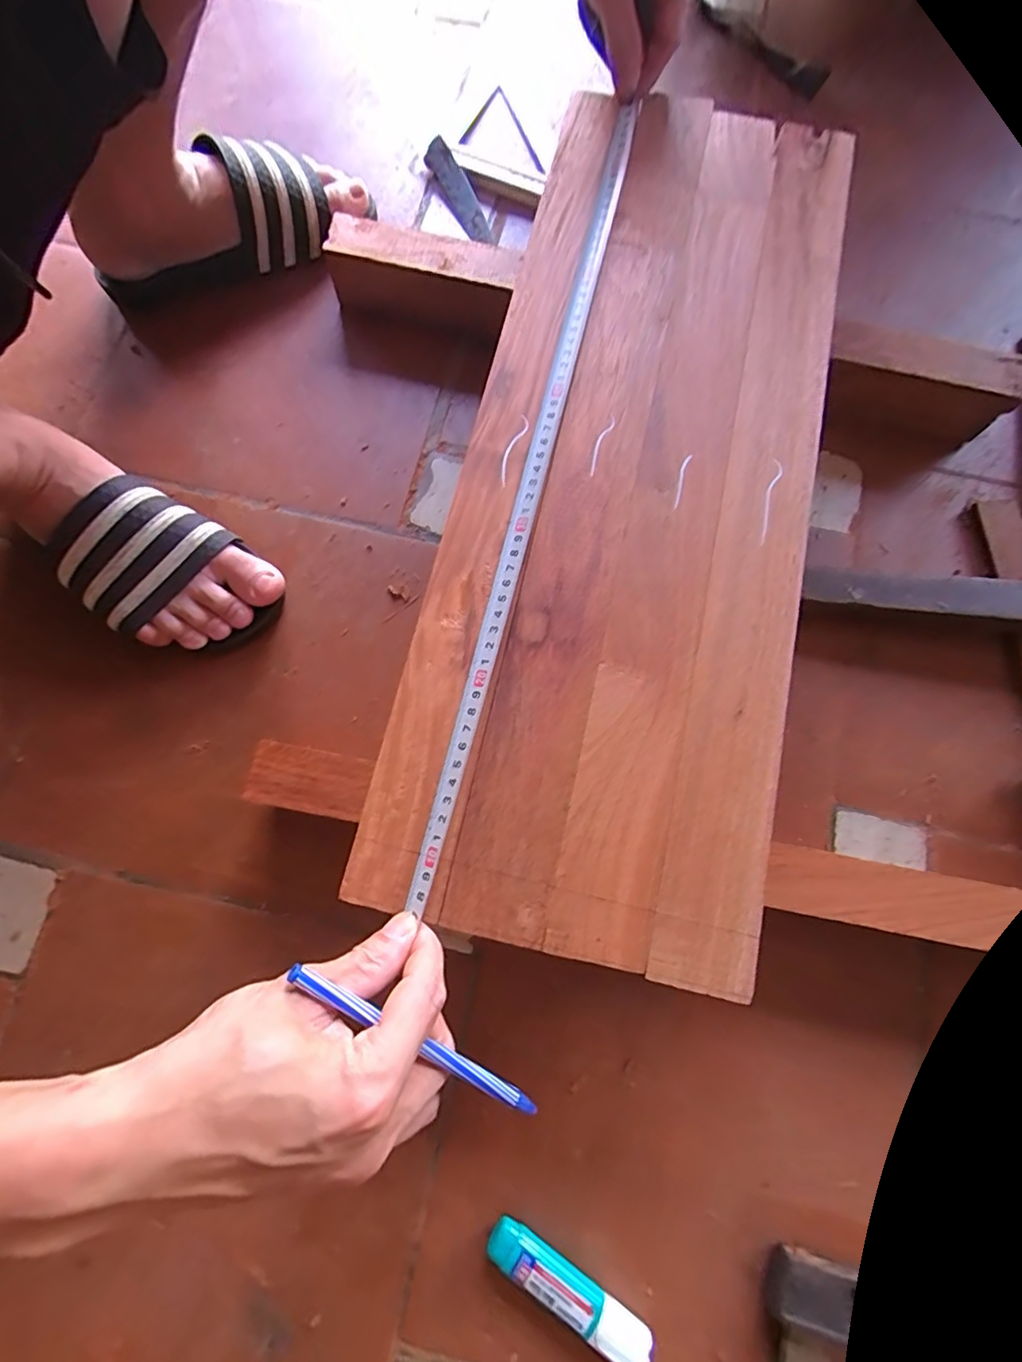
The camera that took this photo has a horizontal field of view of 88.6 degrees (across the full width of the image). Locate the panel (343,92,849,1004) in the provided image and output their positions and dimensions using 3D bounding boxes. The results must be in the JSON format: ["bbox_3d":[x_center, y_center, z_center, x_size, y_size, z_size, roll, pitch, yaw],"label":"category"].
[{"bbox_3d":[0.083,-0.140,0.331,0.206,0.014,0.571,13,77,4],"label":"panel"}]

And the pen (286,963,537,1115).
[{"bbox_3d":[-0.040,0.162,0.233,0.136,0.006,0.009,42,79,-15],"label":"pen"}]

